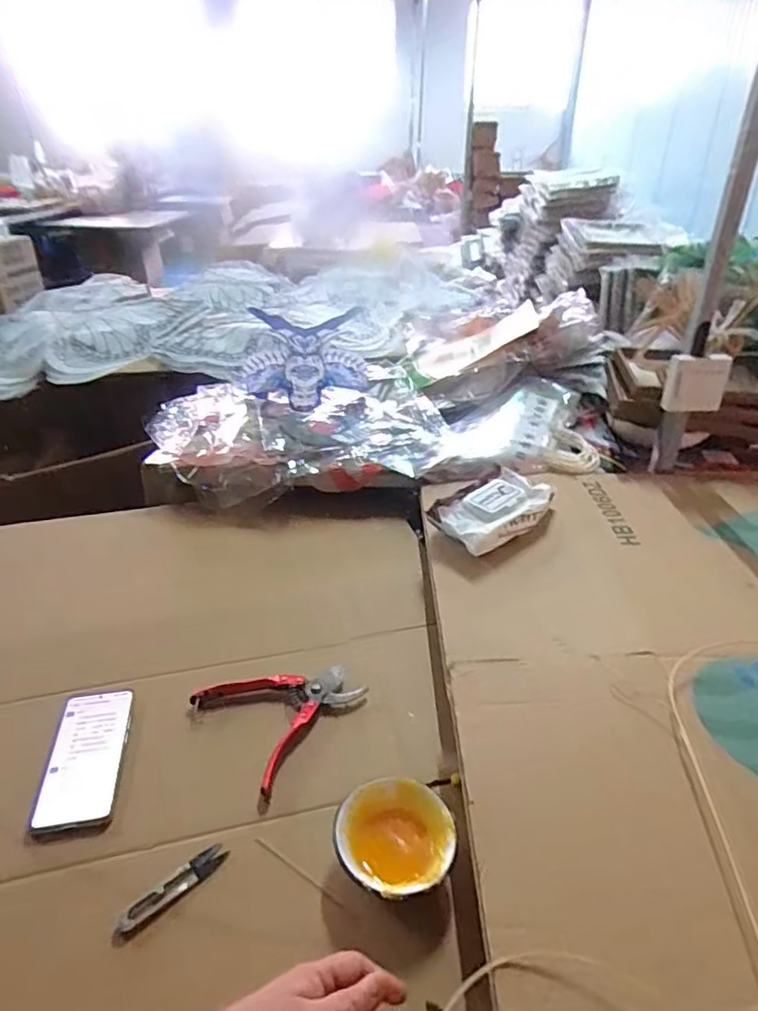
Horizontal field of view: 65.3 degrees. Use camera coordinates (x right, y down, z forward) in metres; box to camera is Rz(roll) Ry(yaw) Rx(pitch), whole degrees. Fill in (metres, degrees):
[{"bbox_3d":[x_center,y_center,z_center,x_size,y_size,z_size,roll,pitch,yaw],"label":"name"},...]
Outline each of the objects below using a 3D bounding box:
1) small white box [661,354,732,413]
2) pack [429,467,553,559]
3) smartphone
[{"bbox_3d":[0.511,-0.194,0.955,0.087,0.096,0.024,6,32,9],"label":"small white box"},{"bbox_3d":[0.176,0.001,0.897,0.199,0.040,0.124,-21,37,-31],"label":"pack"},{"bbox_3d":[-0.307,0.262,0.622,0.075,0.011,0.155,-6,32,-11],"label":"smartphone"}]

